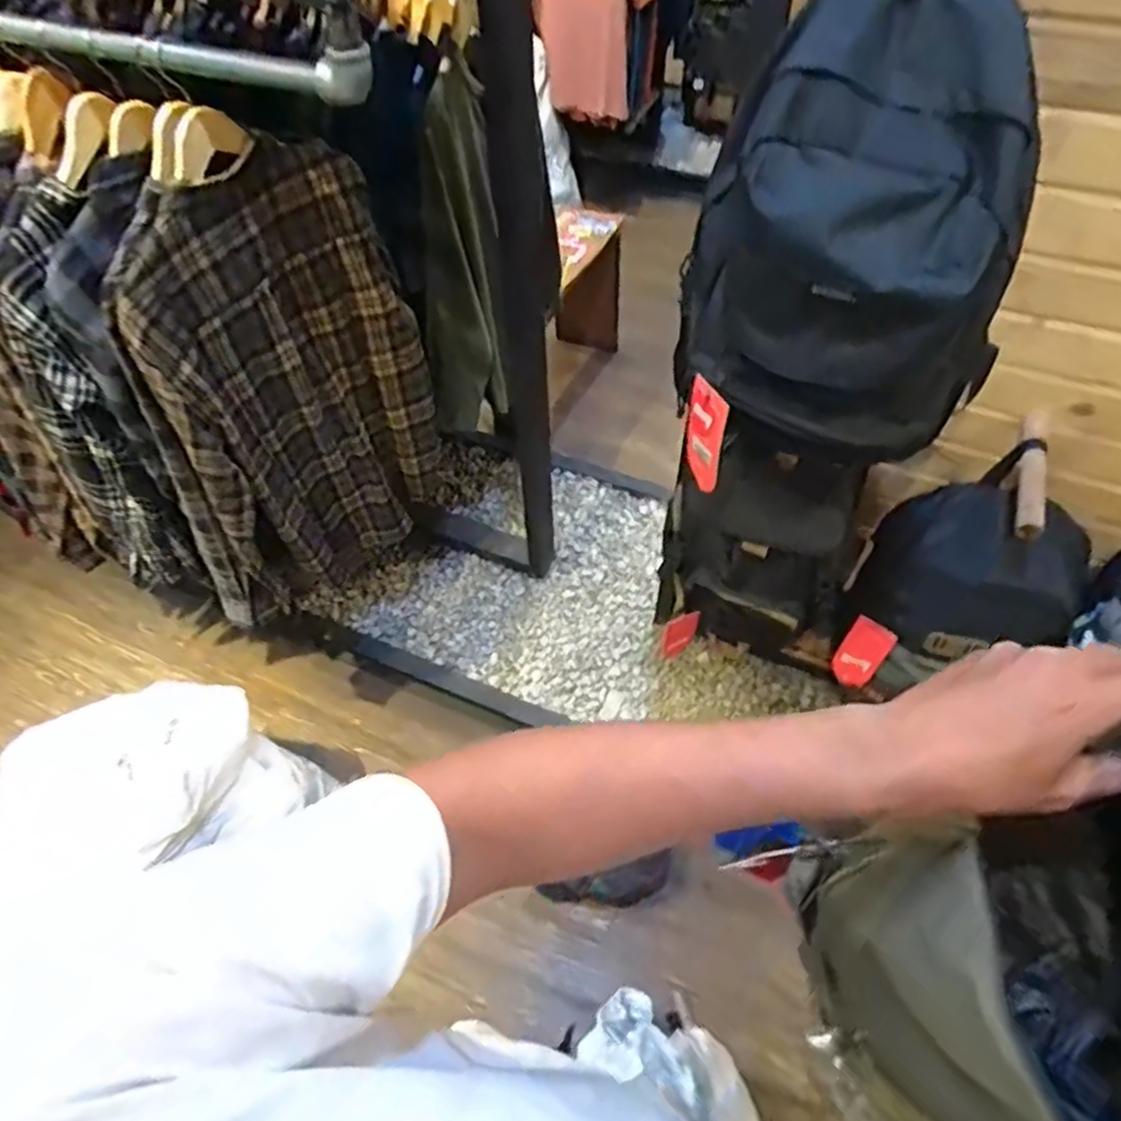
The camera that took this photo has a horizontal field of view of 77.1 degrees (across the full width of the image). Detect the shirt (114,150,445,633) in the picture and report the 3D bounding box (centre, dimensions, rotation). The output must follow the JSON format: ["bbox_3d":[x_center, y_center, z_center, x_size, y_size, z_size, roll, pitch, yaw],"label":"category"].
[{"bbox_3d":[-0.442,-0.248,1.194,0.134,0.736,0.511,29,59,22],"label":"shirt"}]

